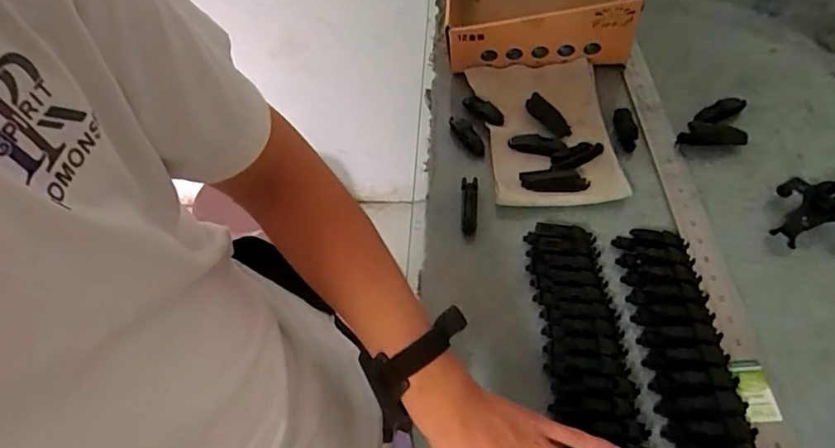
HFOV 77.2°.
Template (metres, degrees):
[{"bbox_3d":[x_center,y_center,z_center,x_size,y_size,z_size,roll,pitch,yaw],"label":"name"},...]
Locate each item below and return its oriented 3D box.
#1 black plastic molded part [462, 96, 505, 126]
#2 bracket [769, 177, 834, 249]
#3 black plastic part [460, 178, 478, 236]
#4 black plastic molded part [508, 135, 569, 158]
[{"bbox_3d":[0.096,-0.168,0.765,0.030,0.014,0.074,-36,59,-20],"label":"black plastic molded part"},{"bbox_3d":[0.457,-0.014,0.597,0.092,0.056,0.096,-34,59,-19],"label":"bracket"},{"bbox_3d":[0.067,-0.023,0.677,0.020,0.010,0.083,1,67,5],"label":"black plastic part"},{"bbox_3d":[0.164,-0.107,0.715,0.078,0.014,0.028,9,56,11],"label":"black plastic molded part"}]

